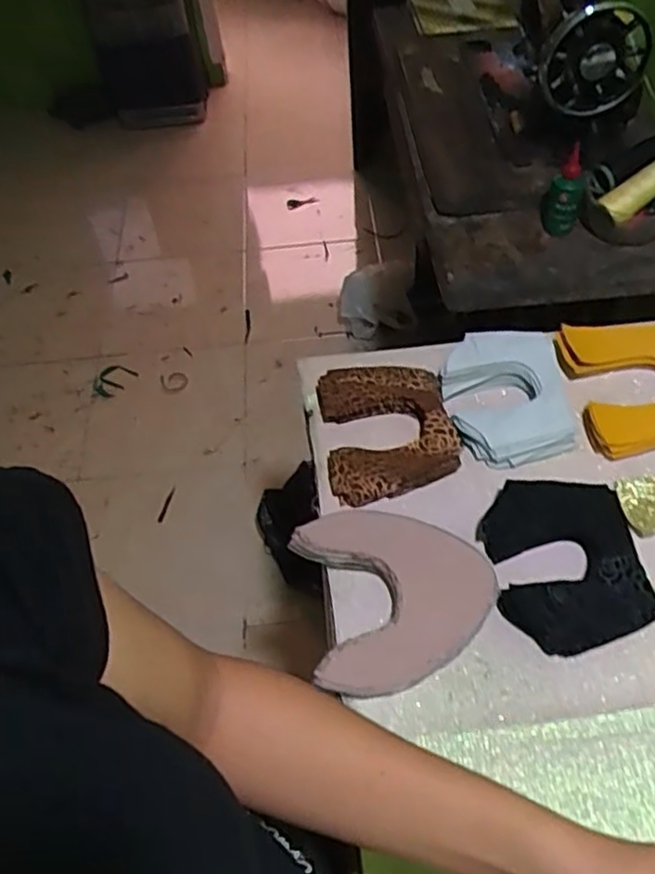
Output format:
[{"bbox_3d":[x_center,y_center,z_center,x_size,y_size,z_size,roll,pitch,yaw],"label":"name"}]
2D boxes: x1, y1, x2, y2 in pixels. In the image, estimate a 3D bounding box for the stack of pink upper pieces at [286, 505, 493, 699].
[{"bbox_3d":[0.063,0.137,0.622,0.162,0.028,0.169,-11,53,-3],"label":"stack of pink upper pieces"}]

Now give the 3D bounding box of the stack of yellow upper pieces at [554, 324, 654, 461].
[{"bbox_3d":[0.327,-0.059,0.745,0.130,0.040,0.160,-10,53,-3],"label":"stack of yellow upper pieces"}]

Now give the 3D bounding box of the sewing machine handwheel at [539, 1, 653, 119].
[{"bbox_3d":[0.341,-0.472,0.875,0.138,0.132,0.028,-12,53,-4],"label":"sewing machine handwheel"}]

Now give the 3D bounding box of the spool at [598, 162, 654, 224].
[{"bbox_3d":[0.405,-0.320,0.890,0.112,0.037,0.035,-36,57,0],"label":"spool"}]

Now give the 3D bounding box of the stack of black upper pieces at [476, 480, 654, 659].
[{"bbox_3d":[0.214,0.111,0.630,0.128,0.031,0.162,-7,53,0],"label":"stack of black upper pieces"}]

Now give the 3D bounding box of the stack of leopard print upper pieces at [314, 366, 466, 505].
[{"bbox_3d":[0.064,-0.010,0.736,0.133,0.030,0.158,-9,53,-2],"label":"stack of leopard print upper pieces"}]

